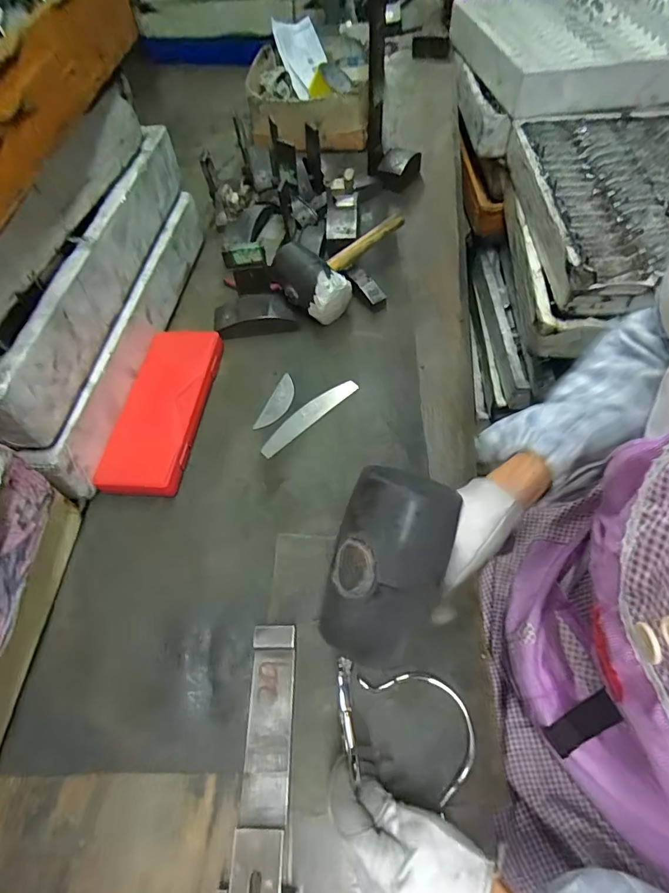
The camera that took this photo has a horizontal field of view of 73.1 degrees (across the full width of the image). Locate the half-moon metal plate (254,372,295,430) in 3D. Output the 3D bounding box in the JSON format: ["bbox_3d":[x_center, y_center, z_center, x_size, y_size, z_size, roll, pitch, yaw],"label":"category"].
[{"bbox_3d":[-0.076,-0.060,0.608,0.029,0.004,0.096,15,59,13],"label":"half-moon metal plate"}]

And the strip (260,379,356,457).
[{"bbox_3d":[-0.035,-0.042,0.593,0.155,0.006,0.031,-39,62,-20],"label":"strip"}]

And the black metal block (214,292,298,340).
[{"bbox_3d":[-0.121,-0.199,0.682,0.118,0.034,0.062,-7,57,-1],"label":"black metal block"}]

